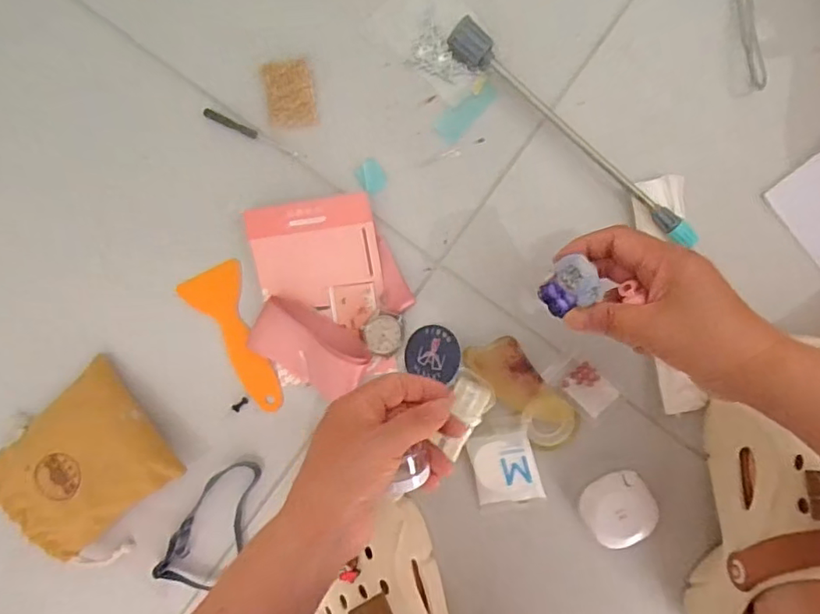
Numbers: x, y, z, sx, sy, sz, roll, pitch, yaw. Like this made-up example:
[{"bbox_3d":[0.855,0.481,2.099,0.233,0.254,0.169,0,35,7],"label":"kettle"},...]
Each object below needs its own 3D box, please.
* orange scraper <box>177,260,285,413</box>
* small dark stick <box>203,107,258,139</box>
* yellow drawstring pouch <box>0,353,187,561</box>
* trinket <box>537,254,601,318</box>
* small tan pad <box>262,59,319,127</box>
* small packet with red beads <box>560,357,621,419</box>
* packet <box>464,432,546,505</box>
[{"bbox_3d":[-0.133,0.027,0.445,0.048,0.006,0.120,-26,95,2],"label":"orange scraper"},{"bbox_3d":[-0.135,-0.138,0.422,0.041,0.004,0.007,25,95,-2],"label":"small dark stick"},{"bbox_3d":[-0.261,0.124,0.447,0.129,0.041,0.110,-38,94,3],"label":"yellow drawstring pouch"},{"bbox_3d":[0.099,-0.011,0.346,0.030,0.013,0.035,48,126,15],"label":"trinket"},{"bbox_3d":[-0.088,-0.158,0.414,0.035,0.006,0.045,-5,95,0],"label":"small tan pad"},{"bbox_3d":[0.138,0.063,0.433,0.044,0.009,0.028,42,94,-4],"label":"small packet with red beads"},{"bbox_3d":[0.074,0.127,0.432,0.048,0.010,0.058,-13,95,1],"label":"packet"}]

